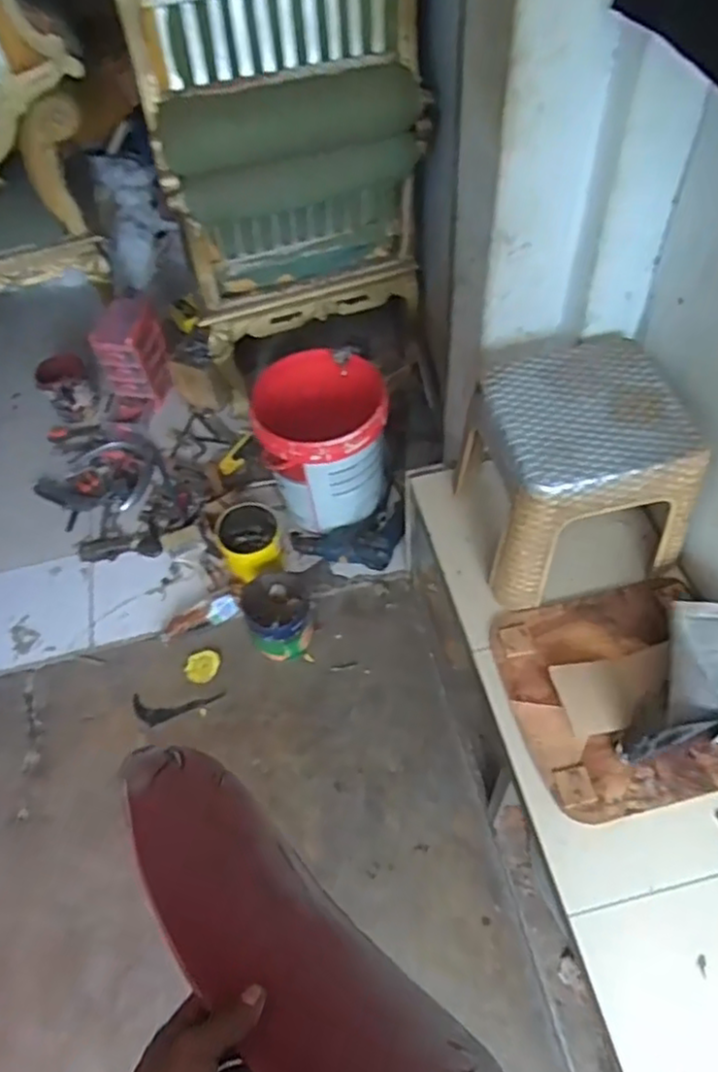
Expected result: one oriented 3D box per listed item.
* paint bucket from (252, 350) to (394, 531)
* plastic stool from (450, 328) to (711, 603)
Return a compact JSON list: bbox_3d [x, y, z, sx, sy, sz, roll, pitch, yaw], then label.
[{"bbox_3d":[-0.083,-0.235,1.675,0.291,0.352,0.289,-3,54,4],"label":"paint bucket"},{"bbox_3d":[0.355,-0.115,1.148,0.323,0.262,0.319,-15,54,-5],"label":"plastic stool"}]

